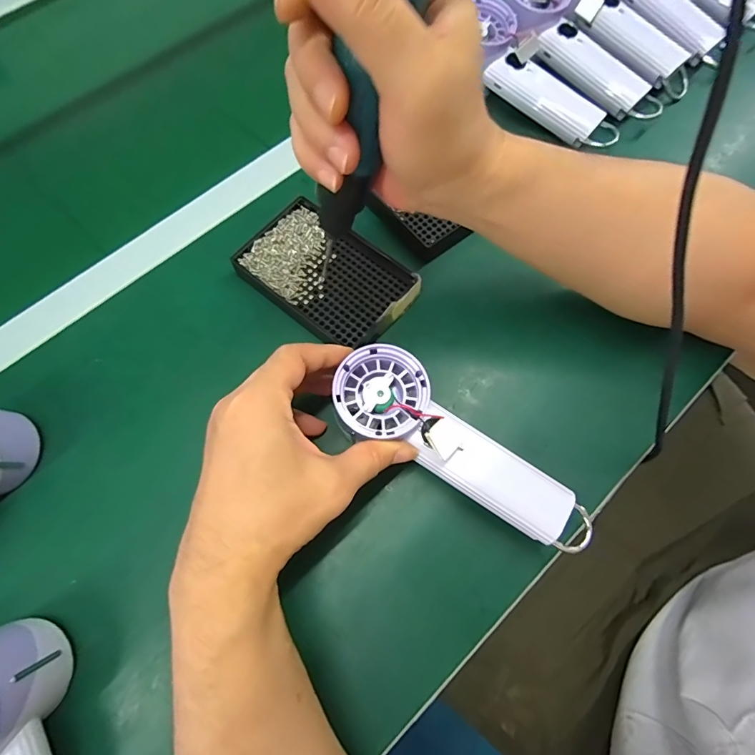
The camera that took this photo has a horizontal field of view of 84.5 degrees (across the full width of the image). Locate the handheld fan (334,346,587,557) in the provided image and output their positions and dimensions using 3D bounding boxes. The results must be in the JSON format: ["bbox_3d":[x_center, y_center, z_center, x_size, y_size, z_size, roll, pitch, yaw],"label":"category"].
[{"bbox_3d":[0.056,0.049,0.269,0.189,0.031,0.059,36,74,2],"label":"handheld fan"}]

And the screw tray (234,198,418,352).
[{"bbox_3d":[-0.044,-0.087,0.351,0.139,0.015,0.087,38,75,13],"label":"screw tray"}]

